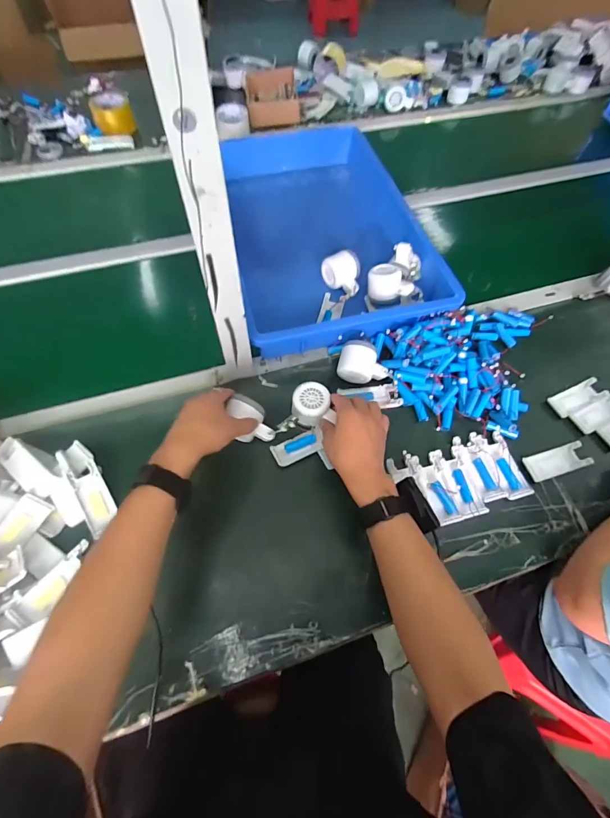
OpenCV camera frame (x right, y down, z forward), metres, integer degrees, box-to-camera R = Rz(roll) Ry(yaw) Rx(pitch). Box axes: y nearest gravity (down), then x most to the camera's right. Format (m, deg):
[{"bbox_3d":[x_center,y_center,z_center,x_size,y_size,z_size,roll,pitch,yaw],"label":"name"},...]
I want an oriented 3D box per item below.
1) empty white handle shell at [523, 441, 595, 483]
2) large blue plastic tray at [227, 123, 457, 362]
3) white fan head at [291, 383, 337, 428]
[{"bbox_3d":[0.392,0.081,0.569,0.101,0.009,0.040,-14,65,-9],"label":"empty white handle shell"},{"bbox_3d":[0.035,-0.377,0.753,0.363,0.073,0.578,-10,64,-8],"label":"large blue plastic tray"},{"bbox_3d":[0.011,-0.006,0.570,0.060,0.047,0.055,-5,64,-5],"label":"white fan head"}]

